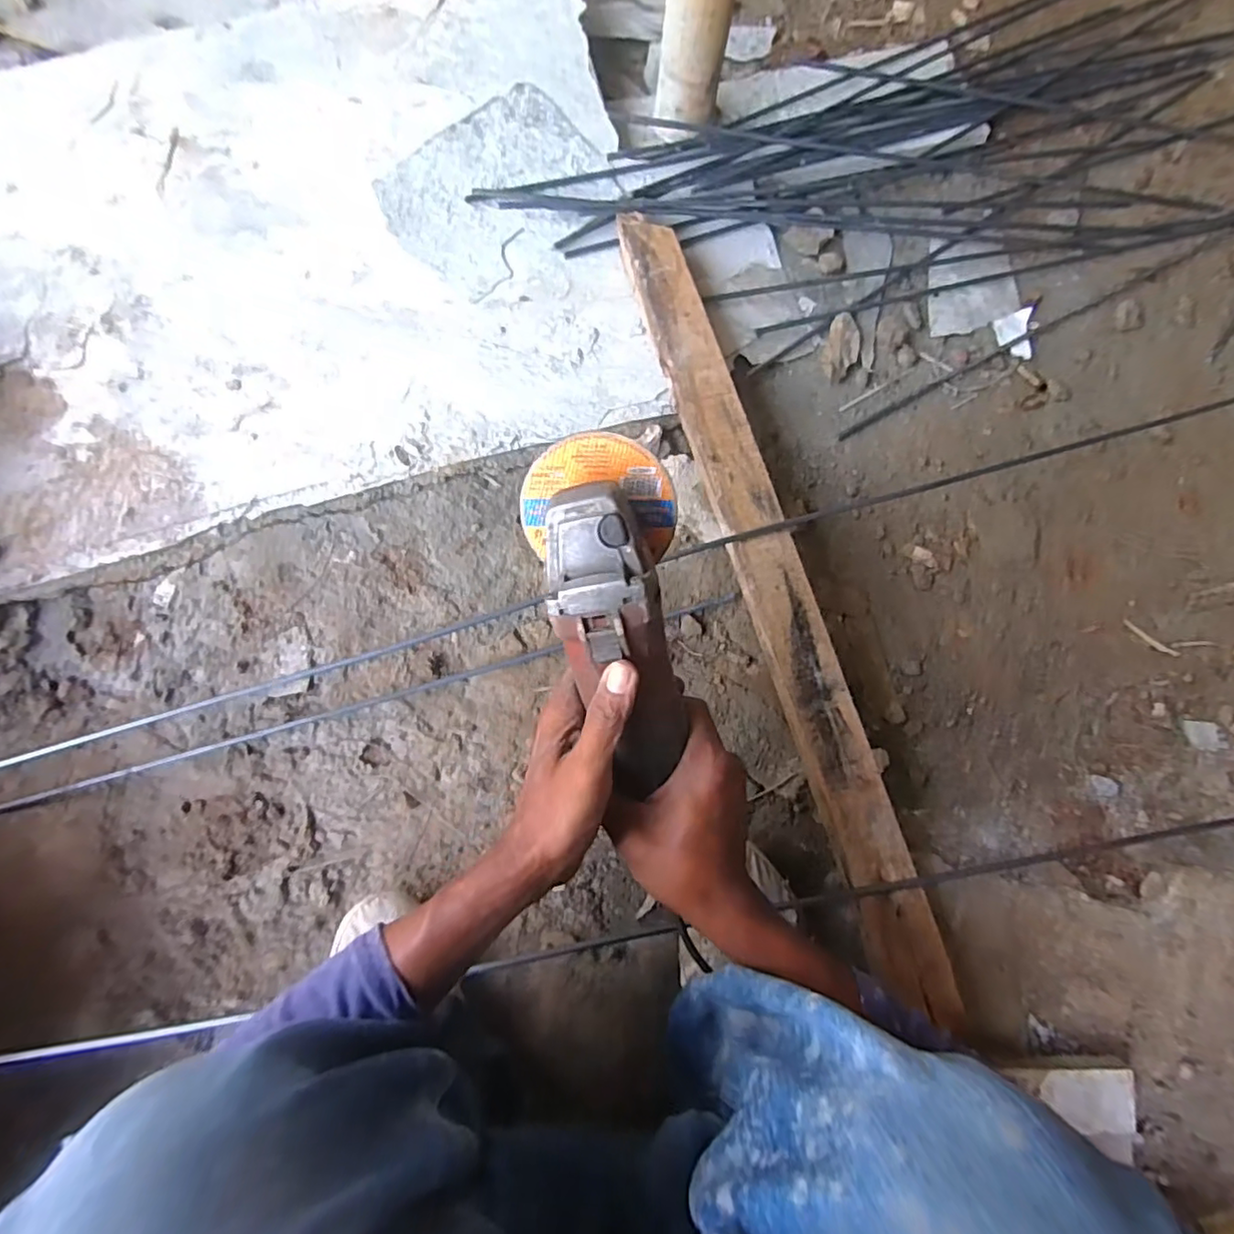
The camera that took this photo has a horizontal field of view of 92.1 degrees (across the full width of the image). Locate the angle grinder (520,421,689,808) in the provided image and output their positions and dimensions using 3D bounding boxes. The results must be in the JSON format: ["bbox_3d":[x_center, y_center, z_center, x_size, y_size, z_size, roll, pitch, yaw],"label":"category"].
[{"bbox_3d":[0.004,-0.004,0.366,0.090,0.070,0.222,-12,90,-5],"label":"angle grinder"}]

